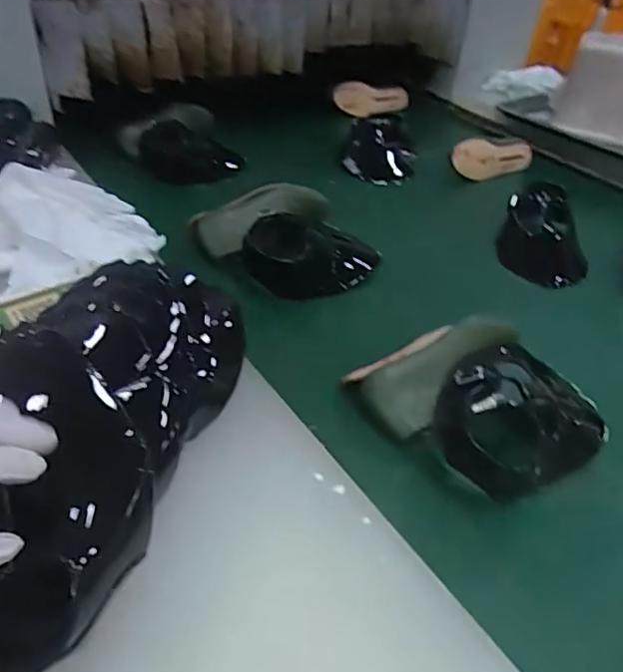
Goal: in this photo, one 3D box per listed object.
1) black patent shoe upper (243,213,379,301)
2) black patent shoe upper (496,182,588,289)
[{"bbox_3d":[0.001,-0.098,0.732,0.166,0.093,0.091,-7,41,-16],"label":"black patent shoe upper"},{"bbox_3d":[0.323,-0.138,0.786,0.122,0.081,0.131,18,40,14],"label":"black patent shoe upper"}]

